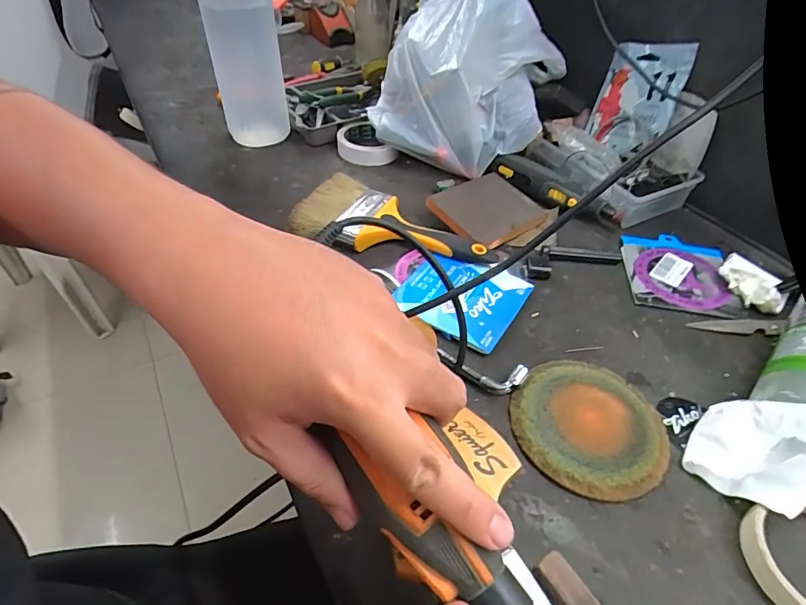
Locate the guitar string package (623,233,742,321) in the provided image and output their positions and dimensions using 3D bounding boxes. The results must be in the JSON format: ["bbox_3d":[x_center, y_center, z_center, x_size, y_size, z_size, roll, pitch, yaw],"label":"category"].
[{"bbox_3d":[0.299,-0.034,0.500,0.104,0.012,0.122,10,46,8],"label":"guitar string package"}]

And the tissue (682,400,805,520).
[{"bbox_3d":[0.262,0.106,0.320,0.065,0.068,0.090,-33,55,-30],"label":"tissue"}]

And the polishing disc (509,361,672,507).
[{"bbox_3d":[0.150,0.096,0.364,0.118,0.013,0.114,1,46,-1],"label":"polishing disc"}]

